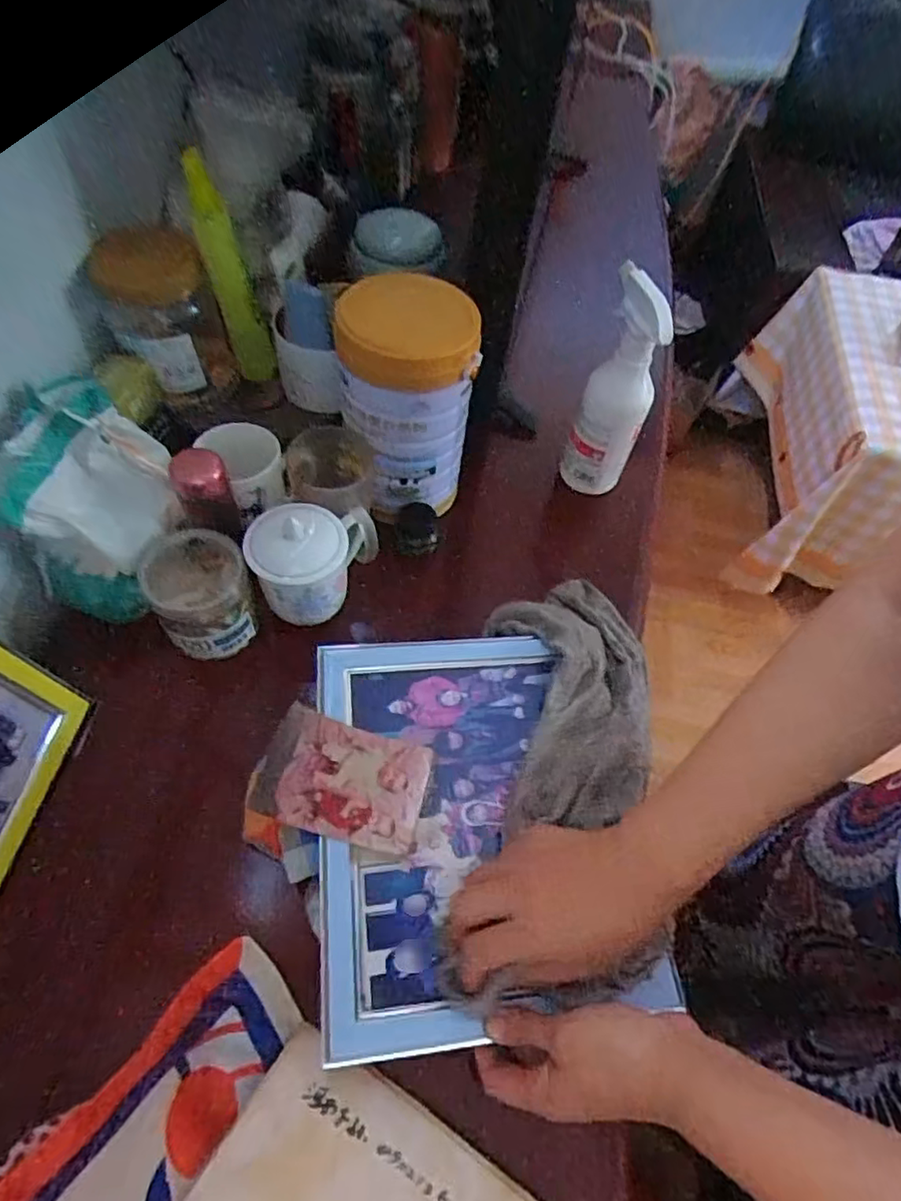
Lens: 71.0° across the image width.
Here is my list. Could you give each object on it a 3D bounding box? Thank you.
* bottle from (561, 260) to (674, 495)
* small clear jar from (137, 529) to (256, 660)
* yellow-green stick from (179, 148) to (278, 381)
[{"bbox_3d":[0.173,-0.212,0.653,0.067,0.219,0.070,21,58,8],"label":"bottle"},{"bbox_3d":[-0.217,-0.003,0.555,0.085,0.094,0.068,-20,62,-17],"label":"small clear jar"},{"bbox_3d":[-0.205,-0.305,0.590,0.044,0.201,0.049,-16,60,-14],"label":"yellow-green stick"}]

